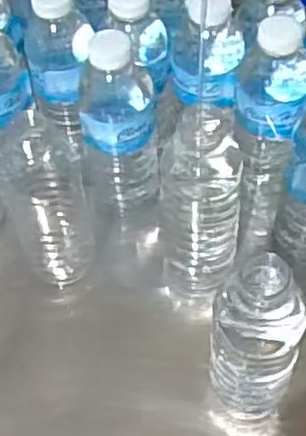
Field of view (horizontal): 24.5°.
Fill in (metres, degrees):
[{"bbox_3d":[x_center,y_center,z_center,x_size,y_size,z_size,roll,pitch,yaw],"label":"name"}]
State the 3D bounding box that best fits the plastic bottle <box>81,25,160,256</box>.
[{"bbox_3d":[-0.028,-0.054,0.570,0.064,0.202,0.068,-2,55,0],"label":"plastic bottle"}]

